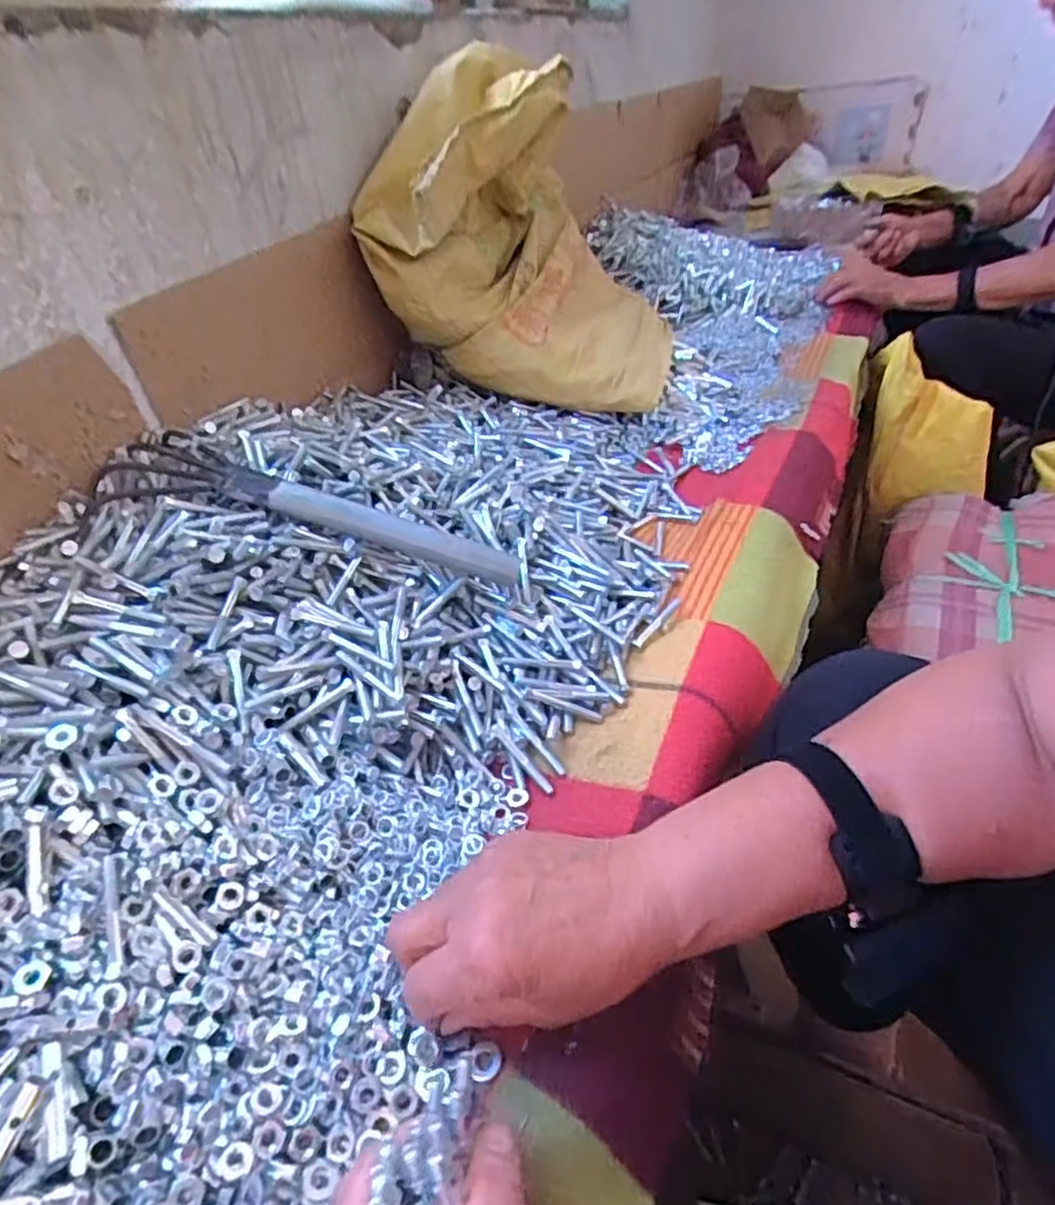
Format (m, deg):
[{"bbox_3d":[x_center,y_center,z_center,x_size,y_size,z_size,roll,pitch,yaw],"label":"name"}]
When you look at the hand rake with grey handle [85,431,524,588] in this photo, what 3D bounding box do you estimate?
[{"bbox_3d":[-0.169,-0.064,0.503,0.282,0.047,0.063,15,39,-3],"label":"hand rake with grey handle"}]

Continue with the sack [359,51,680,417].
[{"bbox_3d":[0.009,-0.442,0.809,0.306,0.303,0.324,1,38,10],"label":"sack"}]

